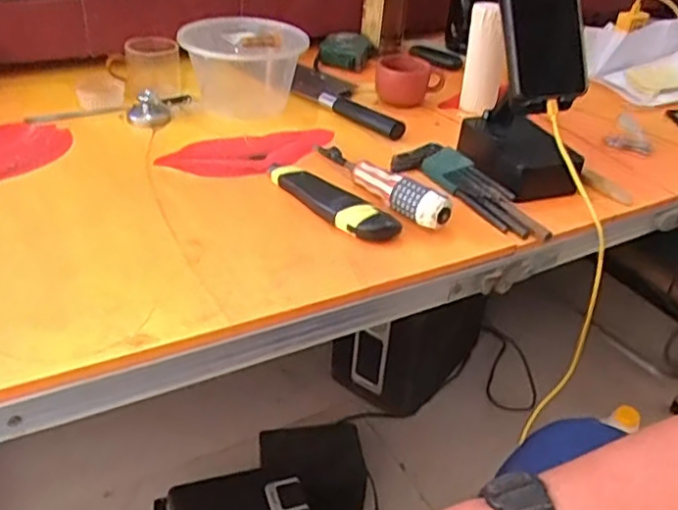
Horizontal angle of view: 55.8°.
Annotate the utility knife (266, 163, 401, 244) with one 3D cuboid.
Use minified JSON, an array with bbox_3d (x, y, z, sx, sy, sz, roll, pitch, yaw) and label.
[{"bbox_3d":[-0.010,-0.052,0.577,0.039,0.020,0.151,-23,43,-34],"label":"utility knife"}]

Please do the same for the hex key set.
[{"bbox_3d":[0.126,-0.065,0.613,0.045,0.024,0.182,-19,42,-31],"label":"hex key set"}]

